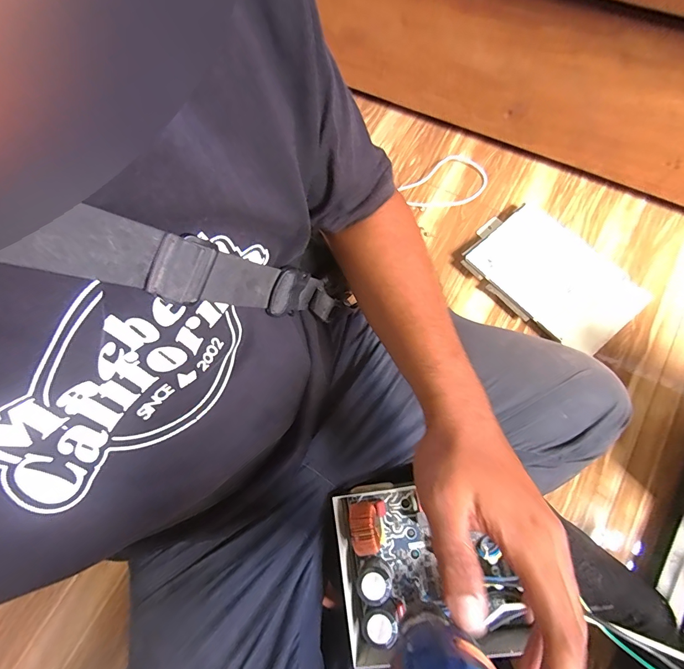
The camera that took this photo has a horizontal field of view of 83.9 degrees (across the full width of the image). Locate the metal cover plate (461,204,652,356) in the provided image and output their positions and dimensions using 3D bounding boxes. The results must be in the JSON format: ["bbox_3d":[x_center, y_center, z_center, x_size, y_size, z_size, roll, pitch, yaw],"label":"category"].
[{"bbox_3d":[0.343,-0.104,0.635,0.173,0.017,0.267,-40,66,-10],"label":"metal cover plate"}]

